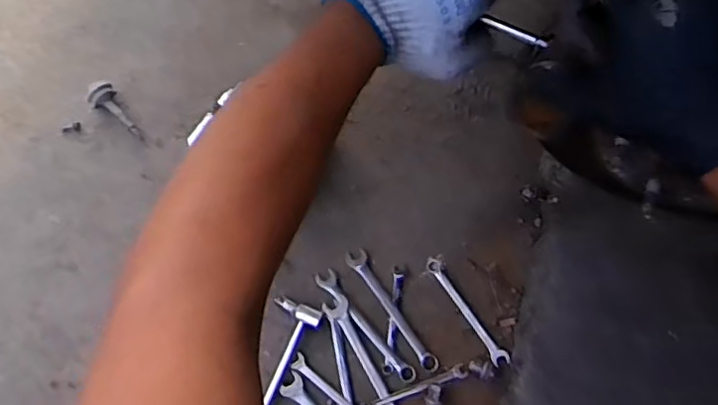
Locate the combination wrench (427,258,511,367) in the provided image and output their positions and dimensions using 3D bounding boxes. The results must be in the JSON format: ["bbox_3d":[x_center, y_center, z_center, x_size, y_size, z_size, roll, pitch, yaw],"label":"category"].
[{"bbox_3d":[0.152,0.152,0.887,0.023,0.010,0.178,-29,68,-10],"label":"combination wrench"}]

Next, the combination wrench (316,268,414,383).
[{"bbox_3d":[0.009,0.174,0.881,0.028,0.010,0.193,-38,70,-13],"label":"combination wrench"}]

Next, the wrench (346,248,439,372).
[{"bbox_3d":[0.047,0.152,0.891,0.030,0.012,0.200,-31,69,-11],"label":"wrench"}]

